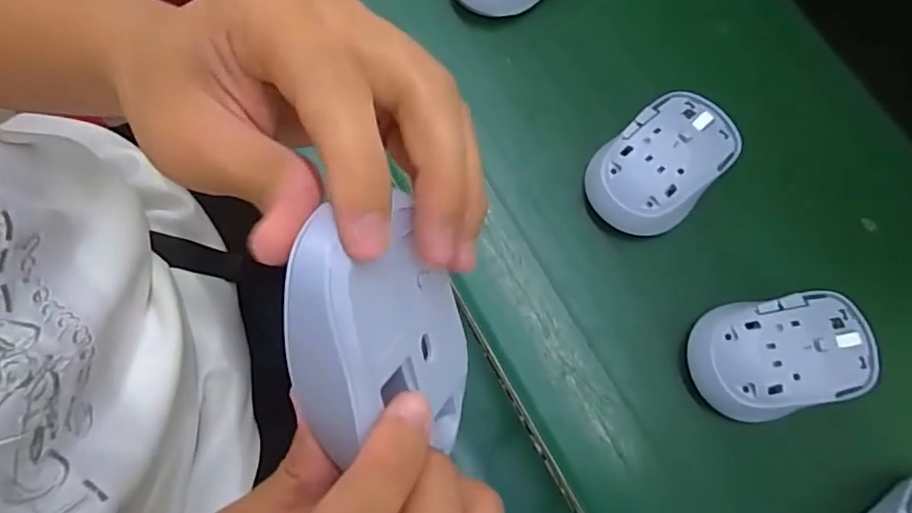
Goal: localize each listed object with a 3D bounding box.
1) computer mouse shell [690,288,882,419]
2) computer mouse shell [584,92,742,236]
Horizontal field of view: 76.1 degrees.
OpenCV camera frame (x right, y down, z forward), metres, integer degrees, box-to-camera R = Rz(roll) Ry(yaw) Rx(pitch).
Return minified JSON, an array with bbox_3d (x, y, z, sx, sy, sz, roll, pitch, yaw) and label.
[{"bbox_3d":[0.178,0.053,0.315,0.097,0.030,0.061,-7,75,-1],"label":"computer mouse shell"},{"bbox_3d":[0.125,-0.056,0.349,0.098,0.031,0.060,-42,78,-9],"label":"computer mouse shell"}]

